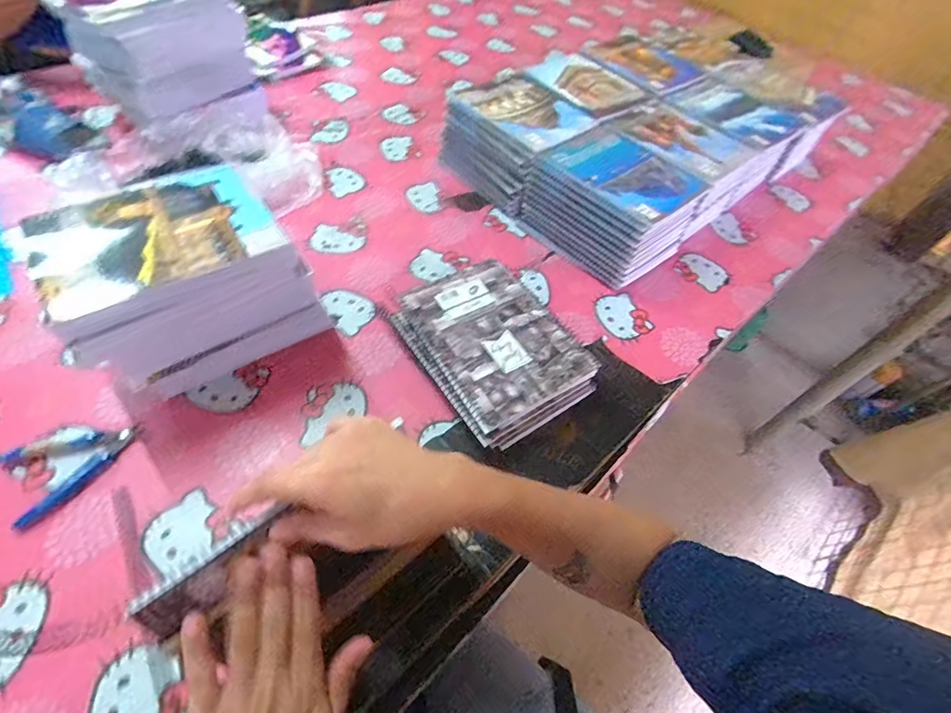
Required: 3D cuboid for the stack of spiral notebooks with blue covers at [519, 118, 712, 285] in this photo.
[{"bbox_3d":[0.205,-0.229,0.691,0.185,0.121,0.202,-35,64,-27],"label":"stack of spiral notebooks with blue covers"}]

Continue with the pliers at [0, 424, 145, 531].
[{"bbox_3d":[-0.401,0.099,0.454,0.077,0.012,0.118,33,57,17],"label":"pliers"}]

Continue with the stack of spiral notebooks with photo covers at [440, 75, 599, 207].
[{"bbox_3d":[0.069,-0.350,0.765,0.184,0.119,0.197,-32,63,-25],"label":"stack of spiral notebooks with photo covers"}]

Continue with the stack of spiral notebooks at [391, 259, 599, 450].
[{"bbox_3d":[0.015,-0.010,0.550,0.165,0.060,0.217,-30,62,-24],"label":"stack of spiral notebooks"}]

